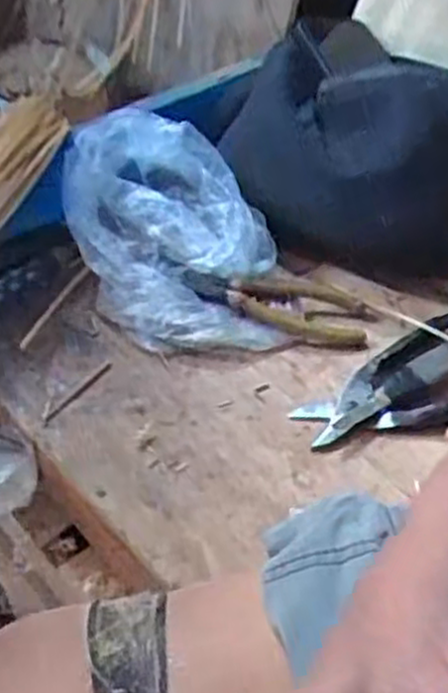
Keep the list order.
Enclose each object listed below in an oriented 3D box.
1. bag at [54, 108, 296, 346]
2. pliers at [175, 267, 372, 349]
[{"bbox_3d":[-0.042,-0.089,0.619,0.159,0.102,0.179,-4,47,-10],"label":"bag"},{"bbox_3d":[0.041,-0.035,0.617,0.150,0.014,0.050,14,42,-14],"label":"pliers"}]

